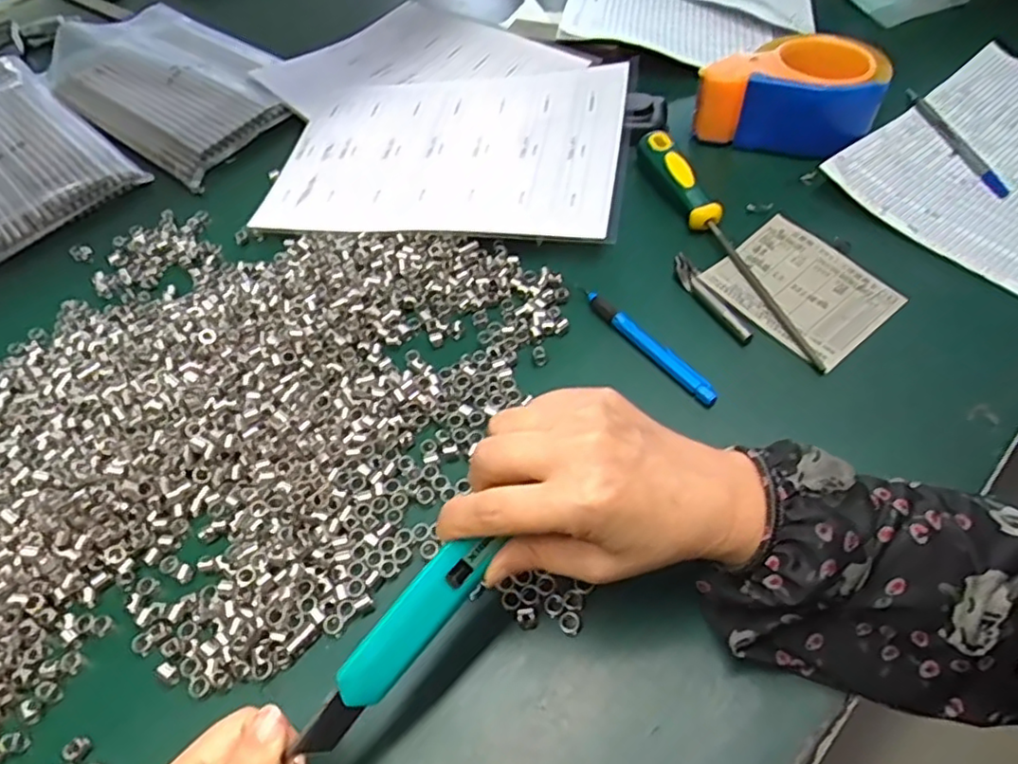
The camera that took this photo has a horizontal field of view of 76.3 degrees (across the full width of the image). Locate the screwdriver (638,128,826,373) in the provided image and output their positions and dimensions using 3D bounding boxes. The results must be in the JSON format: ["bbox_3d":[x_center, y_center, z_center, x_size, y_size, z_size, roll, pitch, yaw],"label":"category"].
[{"bbox_3d":[0.152,-0.108,0.467,0.023,0.024,0.239,-18,56,-7],"label":"screwdriver"}]

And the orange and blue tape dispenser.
[{"bbox_3d":[0.239,-0.247,0.533,0.125,0.057,0.115,26,62,21],"label":"orange and blue tape dispenser"}]

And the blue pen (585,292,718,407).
[{"bbox_3d":[0.092,-0.024,0.430,0.009,0.015,0.116,-33,59,-17],"label":"blue pen"}]

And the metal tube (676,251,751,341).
[{"bbox_3d":[0.139,-0.060,0.450,0.013,0.008,0.086,-21,56,-9],"label":"metal tube"}]

